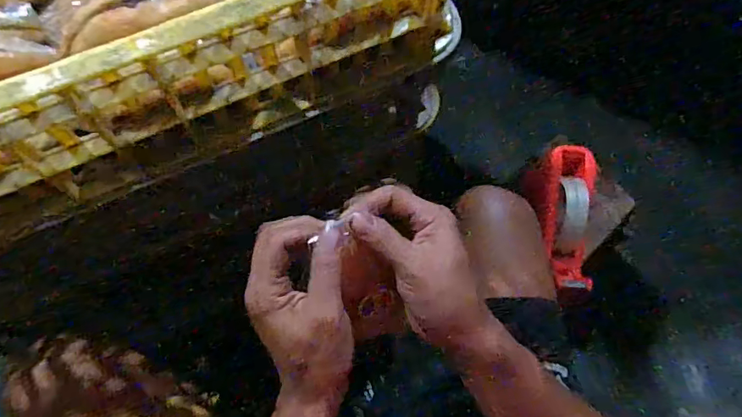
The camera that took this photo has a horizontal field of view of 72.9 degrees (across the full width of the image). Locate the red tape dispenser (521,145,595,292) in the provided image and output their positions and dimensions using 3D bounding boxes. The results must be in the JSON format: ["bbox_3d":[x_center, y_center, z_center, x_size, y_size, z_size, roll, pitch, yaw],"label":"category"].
[{"bbox_3d":[0.254,0.014,0.648,0.074,0.072,0.192,1,70,-2],"label":"red tape dispenser"}]

